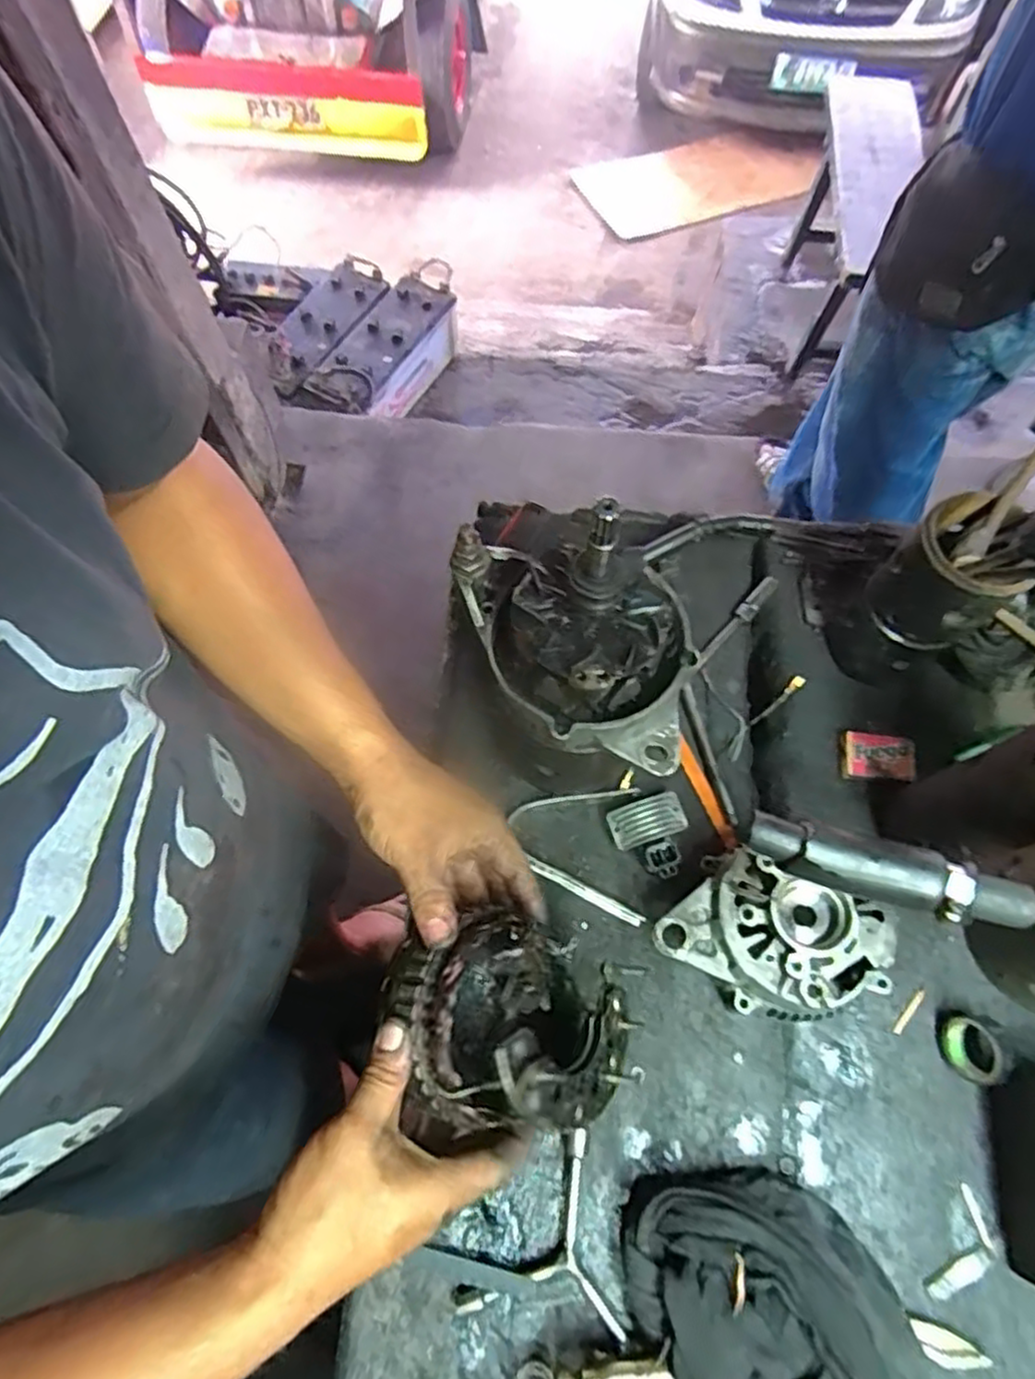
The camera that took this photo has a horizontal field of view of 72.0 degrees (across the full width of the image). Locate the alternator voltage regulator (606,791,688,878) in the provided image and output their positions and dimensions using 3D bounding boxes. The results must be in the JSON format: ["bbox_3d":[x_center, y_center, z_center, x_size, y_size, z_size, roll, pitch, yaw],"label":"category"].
[{"bbox_3d":[0.111,0.118,0.575,0.057,0.031,0.065,-26,69,-11],"label":"alternator voltage regulator"}]

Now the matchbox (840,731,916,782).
[{"bbox_3d":[0.300,0.056,0.593,0.057,0.012,0.039,6,67,2],"label":"matchbox"}]

